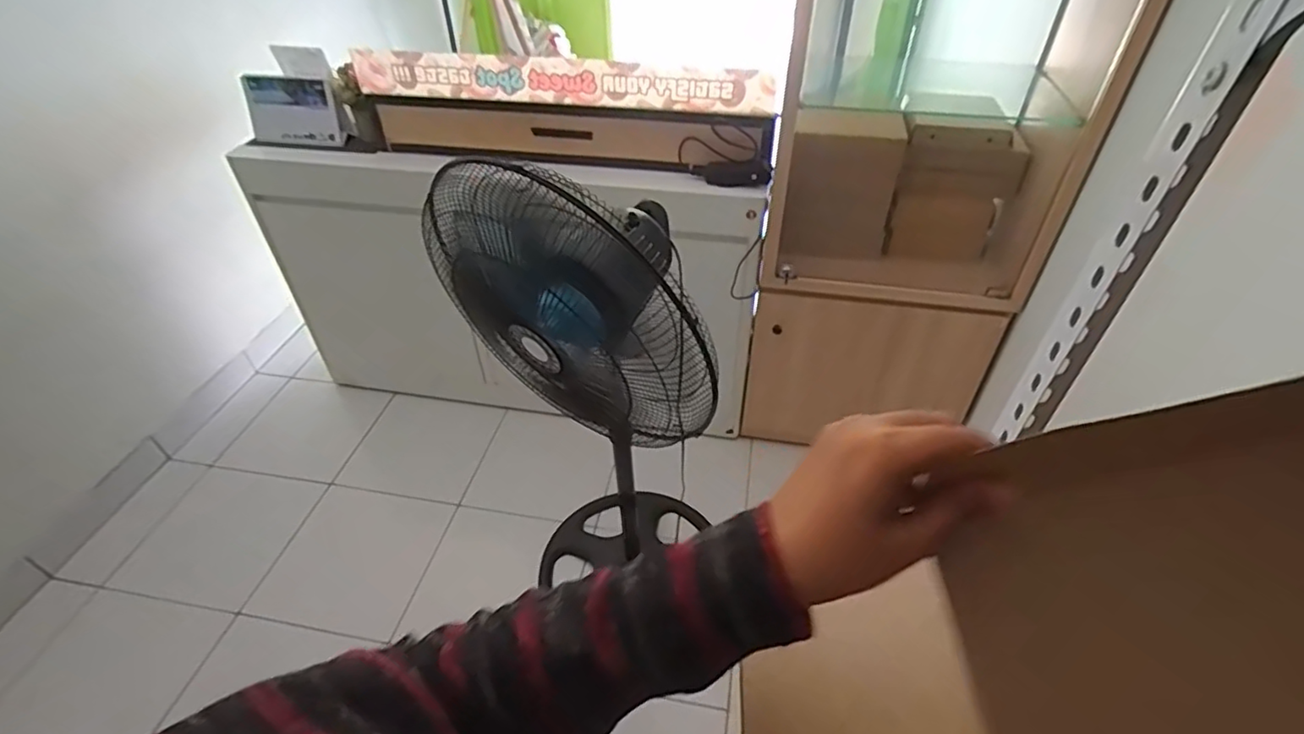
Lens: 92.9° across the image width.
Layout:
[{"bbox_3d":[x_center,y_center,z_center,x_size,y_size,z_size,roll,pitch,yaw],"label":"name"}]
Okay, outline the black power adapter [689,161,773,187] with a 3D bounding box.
[{"bbox_3d":[0.185,-0.448,1.434,0.183,0.055,0.035,7,43,9],"label":"black power adapter"}]

